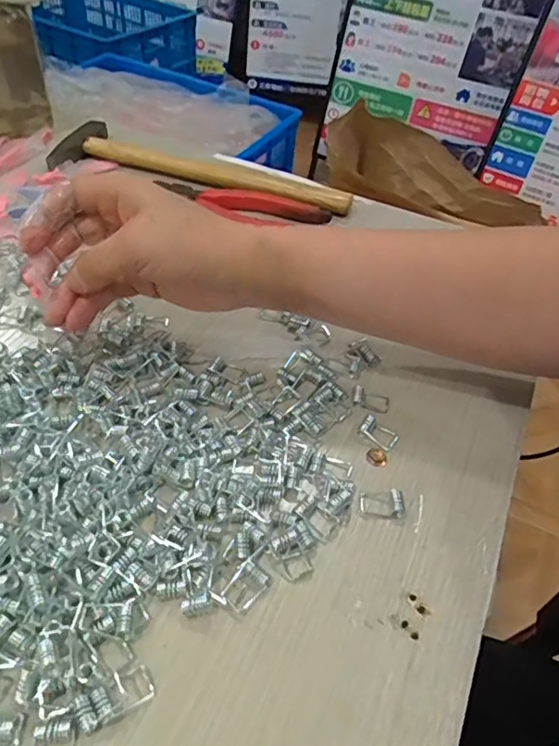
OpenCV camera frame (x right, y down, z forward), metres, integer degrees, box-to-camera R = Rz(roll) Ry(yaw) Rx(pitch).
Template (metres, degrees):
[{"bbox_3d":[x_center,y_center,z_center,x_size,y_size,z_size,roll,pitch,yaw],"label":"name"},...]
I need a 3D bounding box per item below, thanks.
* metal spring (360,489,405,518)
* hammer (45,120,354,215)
[{"bbox_3d":[0.054,0.068,0.285,0.024,0.008,0.015,1,48,-6],"label":"metal spring"},{"bbox_3d":[-0.071,-0.188,0.498,0.281,0.018,0.059,15,48,8],"label":"hammer"}]

